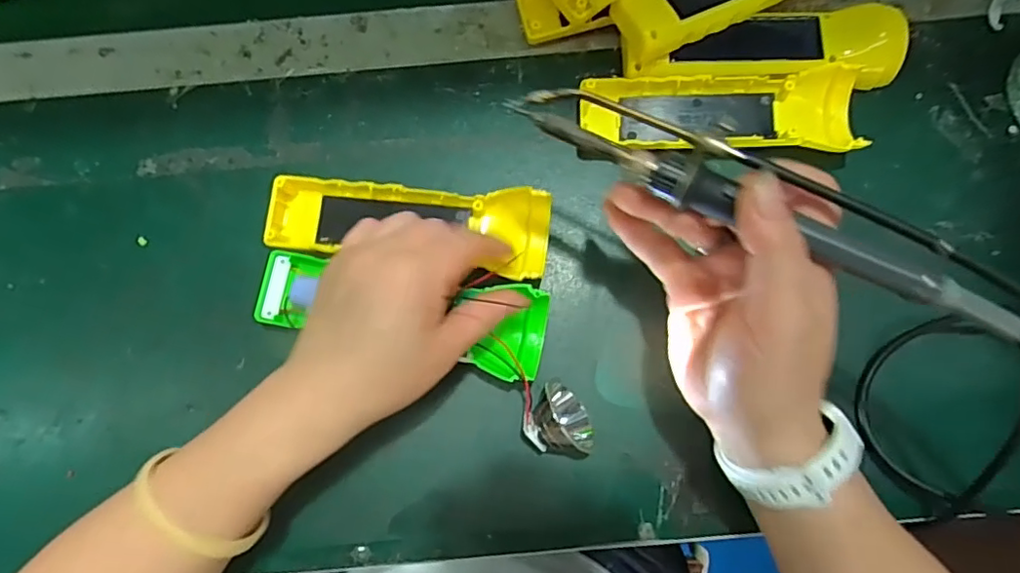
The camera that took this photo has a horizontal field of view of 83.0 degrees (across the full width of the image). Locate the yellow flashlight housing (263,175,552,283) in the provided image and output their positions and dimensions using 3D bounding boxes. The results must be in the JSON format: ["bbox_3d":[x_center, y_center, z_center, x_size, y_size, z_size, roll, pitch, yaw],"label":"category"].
[{"bbox_3d":[-0.060,-0.034,0.340,0.163,0.026,0.050,5,82,3],"label":"yellow flashlight housing"}]

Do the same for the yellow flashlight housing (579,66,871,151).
[{"bbox_3d":[0.126,-0.105,0.349,0.162,0.024,0.047,1,82,1],"label":"yellow flashlight housing"}]

